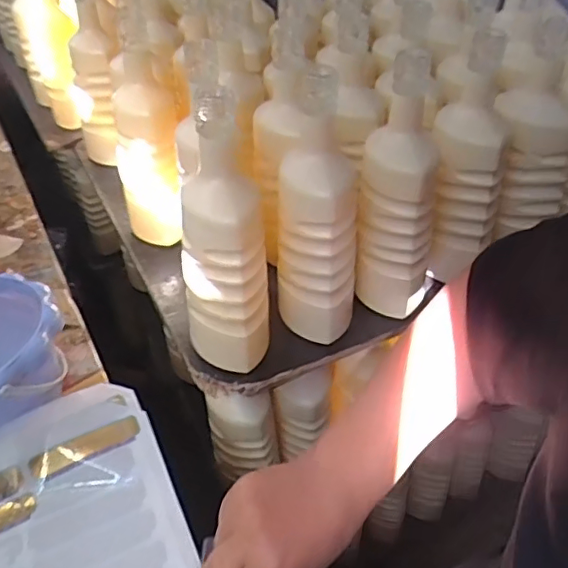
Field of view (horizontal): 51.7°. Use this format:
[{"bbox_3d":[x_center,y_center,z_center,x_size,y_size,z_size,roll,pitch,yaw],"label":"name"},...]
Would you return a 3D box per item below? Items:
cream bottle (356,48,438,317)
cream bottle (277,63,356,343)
[{"bbox_3d":[0.107,-0.084,0.553,0.067,0.240,0.075,8,40,12],"label":"cream bottle"},{"bbox_3d":[0.028,-0.059,0.534,0.069,0.248,0.068,-2,39,0],"label":"cream bottle"}]

